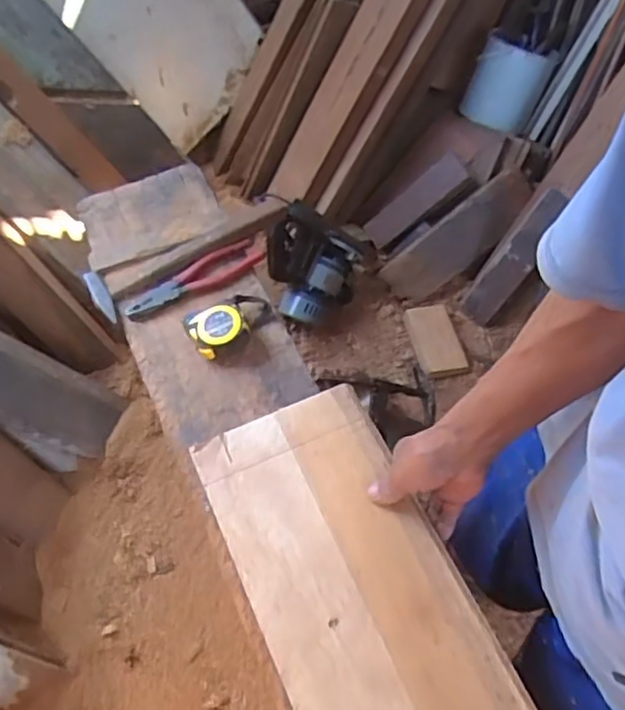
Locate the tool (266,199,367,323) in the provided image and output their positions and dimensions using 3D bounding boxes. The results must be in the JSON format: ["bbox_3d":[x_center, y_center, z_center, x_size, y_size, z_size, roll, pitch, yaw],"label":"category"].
[{"bbox_3d":[-0.003,-0.209,1.469,0.181,0.240,0.232,35,63,16],"label":"tool"}]

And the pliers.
[{"bbox_3d":[-0.155,-0.103,0.871,0.190,0.012,0.046,-25,64,-18],"label":"pliers"}]

